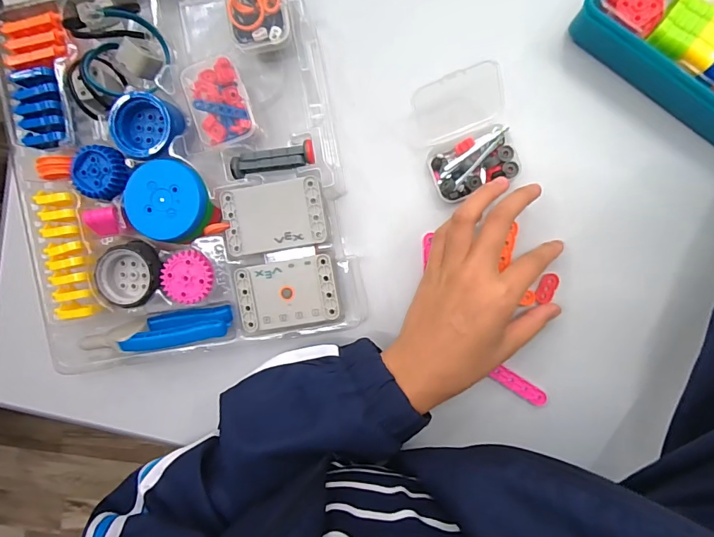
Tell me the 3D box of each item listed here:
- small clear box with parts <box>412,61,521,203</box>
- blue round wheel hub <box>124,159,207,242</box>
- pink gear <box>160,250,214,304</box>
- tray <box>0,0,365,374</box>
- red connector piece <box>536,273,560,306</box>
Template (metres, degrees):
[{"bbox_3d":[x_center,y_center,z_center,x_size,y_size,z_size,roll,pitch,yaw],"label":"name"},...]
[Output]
[{"bbox_3d":[0.084,-0.103,0.326,0.070,0.034,0.091,-20,90,5],"label":"small clear box with parts"},{"bbox_3d":[-0.146,-0.052,0.326,0.059,0.012,0.058,0,92,4],"label":"blue round wheel hub"},{"bbox_3d":[-0.130,0.007,0.329,0.037,0.009,0.039,0,92,4],"label":"pink gear"},{"bbox_3d":[-0.146,-0.106,0.341,0.251,0.041,0.352,-10,91,5],"label":"tray"},{"bbox_3d":[0.151,0.017,0.337,0.013,0.004,0.025,16,93,4],"label":"red connector piece"}]

